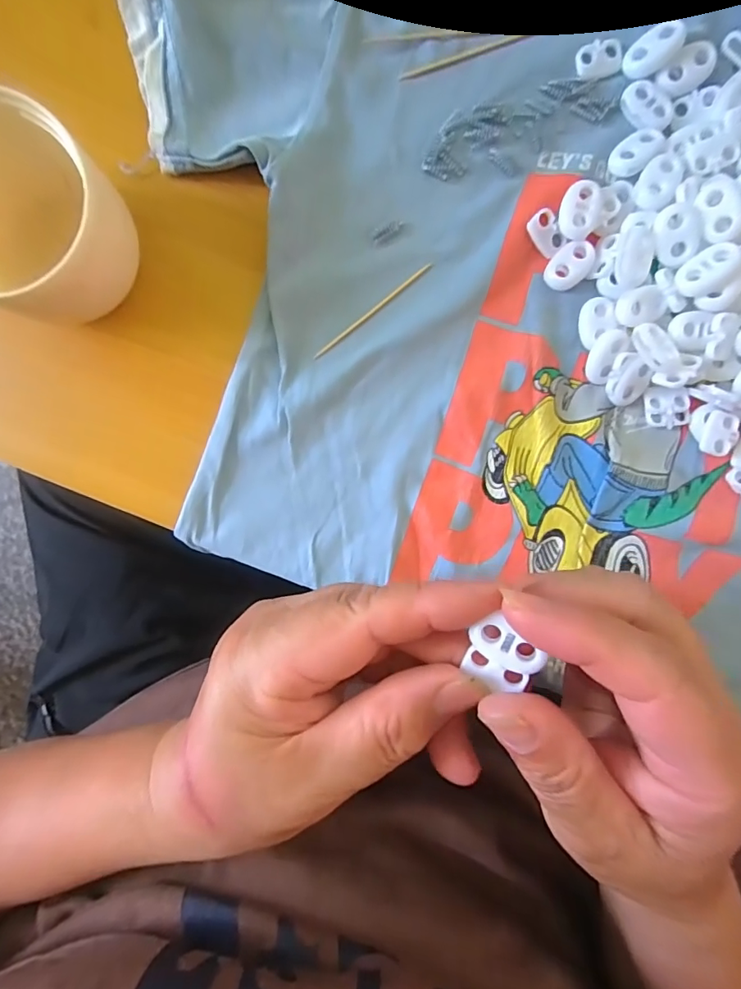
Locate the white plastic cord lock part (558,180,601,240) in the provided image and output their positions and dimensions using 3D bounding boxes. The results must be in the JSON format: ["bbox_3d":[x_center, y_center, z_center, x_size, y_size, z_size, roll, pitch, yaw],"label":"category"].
[{"bbox_3d":[0.085,-0.116,0.193,0.014,0.006,0.021,11,95,-1],"label":"white plastic cord lock part"}]

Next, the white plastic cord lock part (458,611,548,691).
[{"bbox_3d":[0.038,0.046,0.134,0.019,0.008,0.018,28,94,-2],"label":"white plastic cord lock part"}]

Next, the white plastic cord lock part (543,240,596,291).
[{"bbox_3d":[0.084,-0.096,0.197,0.022,0.004,0.015,-44,93,4],"label":"white plastic cord lock part"}]

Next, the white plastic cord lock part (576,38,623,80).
[{"bbox_3d":[0.094,-0.180,0.194,0.019,0.004,0.014,-12,95,1],"label":"white plastic cord lock part"}]

